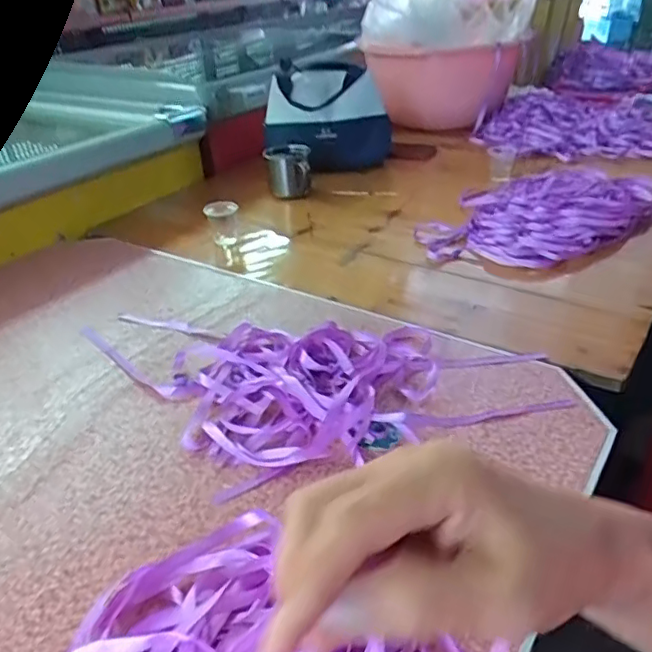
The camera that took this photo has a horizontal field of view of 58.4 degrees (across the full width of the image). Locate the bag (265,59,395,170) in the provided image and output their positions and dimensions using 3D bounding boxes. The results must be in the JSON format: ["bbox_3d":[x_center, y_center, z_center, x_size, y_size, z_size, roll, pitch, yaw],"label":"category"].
[{"bbox_3d":[0.004,-0.446,1.247,0.248,0.196,0.143,13,36,24],"label":"bag"}]

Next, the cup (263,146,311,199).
[{"bbox_3d":[-0.071,-0.292,1.106,0.083,0.080,0.104,-1,33,3],"label":"cup"}]

